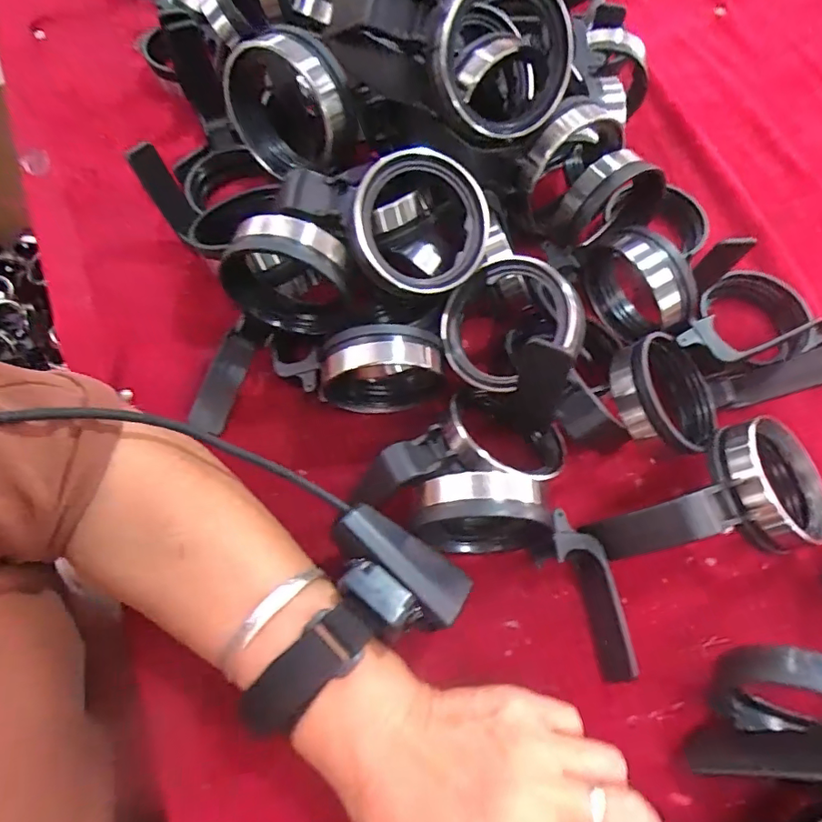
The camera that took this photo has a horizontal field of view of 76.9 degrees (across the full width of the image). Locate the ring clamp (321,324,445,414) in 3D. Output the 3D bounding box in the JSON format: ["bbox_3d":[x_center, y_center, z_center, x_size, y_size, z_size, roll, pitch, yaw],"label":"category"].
[{"bbox_3d":[-0.017,-0.020,0.299,0.070,0.072,0.025,0,66,-2],"label":"ring clamp"}]

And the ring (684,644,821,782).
[{"bbox_3d":[0.173,0.137,0.231,0.074,0.070,0.055,7,65,1],"label":"ring"}]

